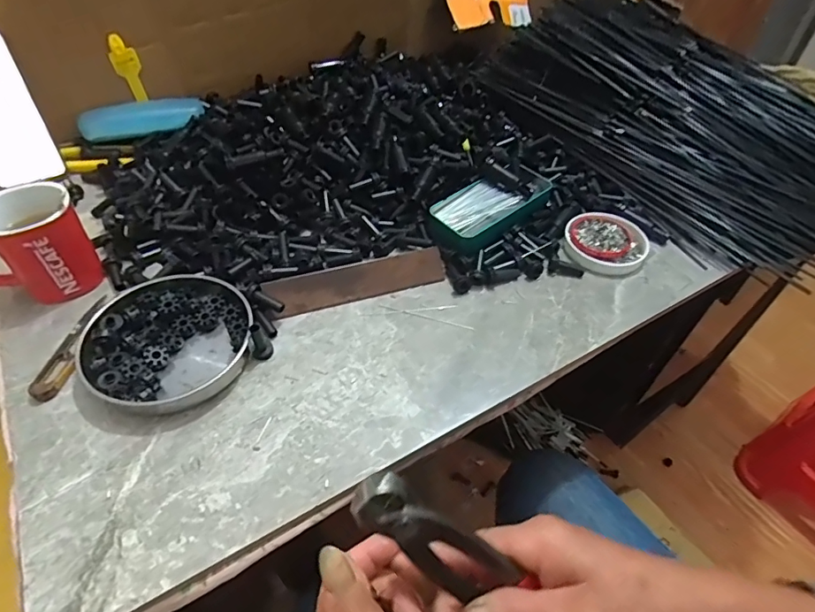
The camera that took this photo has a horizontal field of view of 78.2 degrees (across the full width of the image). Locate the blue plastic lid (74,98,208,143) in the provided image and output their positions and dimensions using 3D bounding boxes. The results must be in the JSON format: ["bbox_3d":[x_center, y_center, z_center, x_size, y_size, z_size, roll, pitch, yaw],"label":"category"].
[{"bbox_3d":[-0.346,-0.245,0.656,0.149,0.022,0.062,-11,49,-12],"label":"blue plastic lid"}]

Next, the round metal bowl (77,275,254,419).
[{"bbox_3d":[-0.208,0.029,0.440,0.124,0.026,0.133,1,48,-1],"label":"round metal bowl"}]

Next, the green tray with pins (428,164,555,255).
[{"bbox_3d":[0.094,-0.115,0.569,0.163,0.024,0.077,-34,57,-29],"label":"green tray with pins"}]

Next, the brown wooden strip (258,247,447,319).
[{"bbox_3d":[-0.048,-0.025,0.496,0.177,0.035,0.014,-13,7,-12],"label":"brown wooden strip"}]

